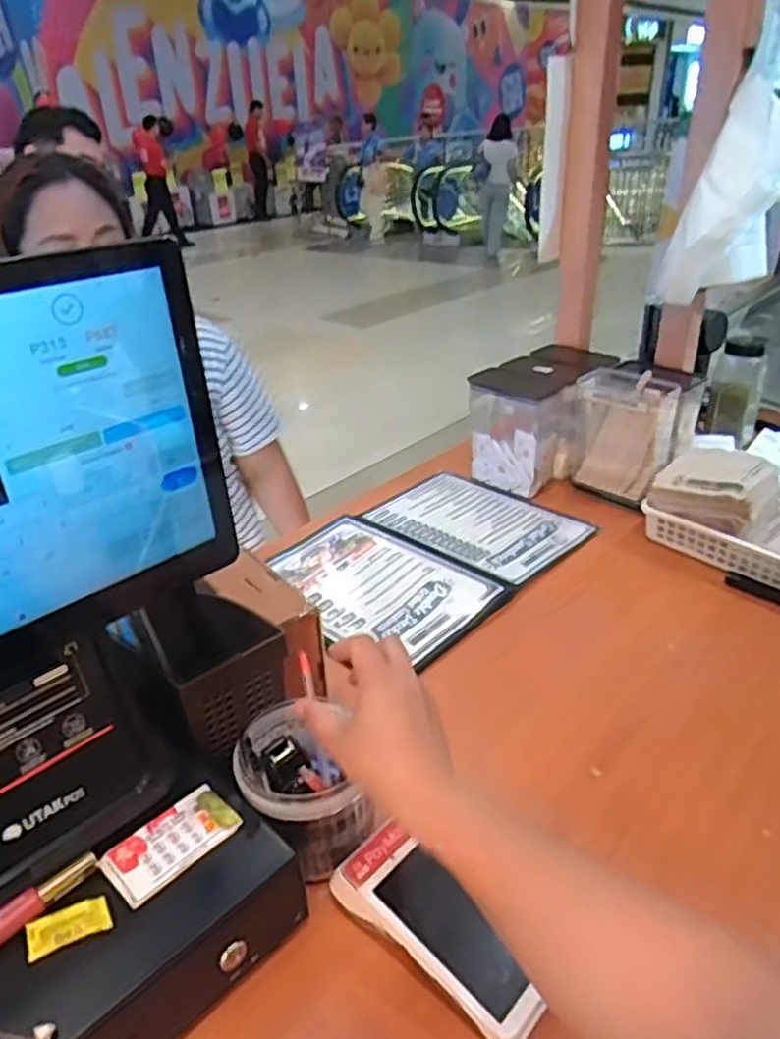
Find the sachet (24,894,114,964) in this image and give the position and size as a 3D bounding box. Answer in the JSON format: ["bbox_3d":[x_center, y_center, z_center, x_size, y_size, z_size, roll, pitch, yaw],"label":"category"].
[{"bbox_3d":[-0.214,0.270,0.483,0.051,0.007,0.024,-14,32,-20],"label":"sachet"}]

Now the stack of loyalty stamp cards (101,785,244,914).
[{"bbox_3d":[-0.161,0.237,0.539,0.054,0.004,0.094,21,37,35],"label":"stack of loyalty stamp cards"}]

